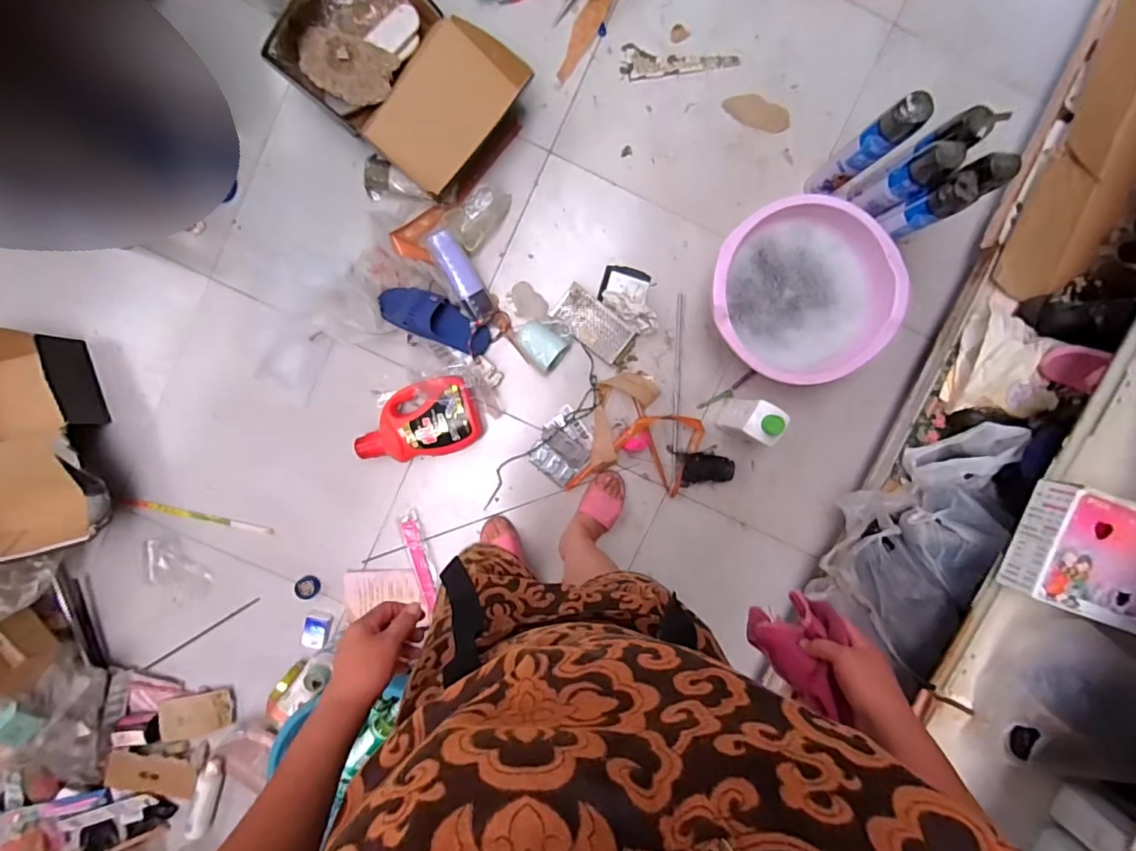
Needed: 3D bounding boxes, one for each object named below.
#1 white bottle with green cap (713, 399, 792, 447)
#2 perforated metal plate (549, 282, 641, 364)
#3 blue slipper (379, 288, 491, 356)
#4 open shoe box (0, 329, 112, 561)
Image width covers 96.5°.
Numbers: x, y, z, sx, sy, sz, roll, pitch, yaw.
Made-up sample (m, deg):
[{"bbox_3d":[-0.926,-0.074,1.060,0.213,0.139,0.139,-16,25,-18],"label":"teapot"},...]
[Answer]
[{"bbox_3d":[0.406,-0.012,1.129,0.085,0.204,0.083,25,96,-1],"label":"white bottle with green cap"},{"bbox_3d":[0.063,-0.237,1.197,0.200,0.046,0.104,39,95,-3],"label":"perforated metal plate"},{"bbox_3d":[-0.303,-0.246,1.164,0.254,0.081,0.099,22,95,-1],"label":"blue slipper"},{"bbox_3d":[-1.248,0.042,1.144,0.340,0.200,0.511,-18,95,2],"label":"open shoe box"}]

